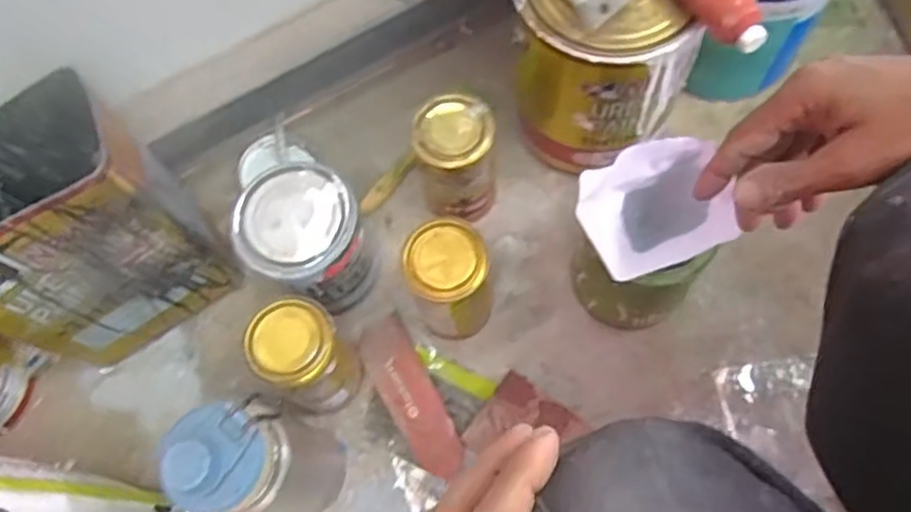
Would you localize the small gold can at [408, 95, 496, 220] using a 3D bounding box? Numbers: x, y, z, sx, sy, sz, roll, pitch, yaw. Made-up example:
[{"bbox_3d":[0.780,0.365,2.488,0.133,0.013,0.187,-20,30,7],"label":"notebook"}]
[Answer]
[{"bbox_3d":[0.000,-0.084,0.671,0.070,0.138,0.065,-2,69,4],"label":"small gold can"}]

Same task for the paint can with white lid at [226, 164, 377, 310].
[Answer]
[{"bbox_3d":[-0.135,-0.007,0.648,0.103,0.133,0.099,-2,69,4],"label":"paint can with white lid"}]

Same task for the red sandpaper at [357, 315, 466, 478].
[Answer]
[{"bbox_3d":[-0.042,0.126,0.645,0.044,0.014,0.159,-28,69,-6],"label":"red sandpaper"}]

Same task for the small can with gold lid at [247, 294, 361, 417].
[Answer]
[{"bbox_3d":[-0.128,0.090,0.610,0.069,0.132,0.066,-2,69,4],"label":"small can with gold lid"}]

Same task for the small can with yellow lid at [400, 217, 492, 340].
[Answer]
[{"bbox_3d":[-0.005,0.027,0.626,0.071,0.130,0.069,-2,69,4],"label":"small can with yellow lid"}]

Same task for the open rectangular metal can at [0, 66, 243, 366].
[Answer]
[{"bbox_3d":[-0.322,-0.010,0.603,0.189,0.236,0.112,-34,70,-8],"label":"open rectangular metal can"}]

